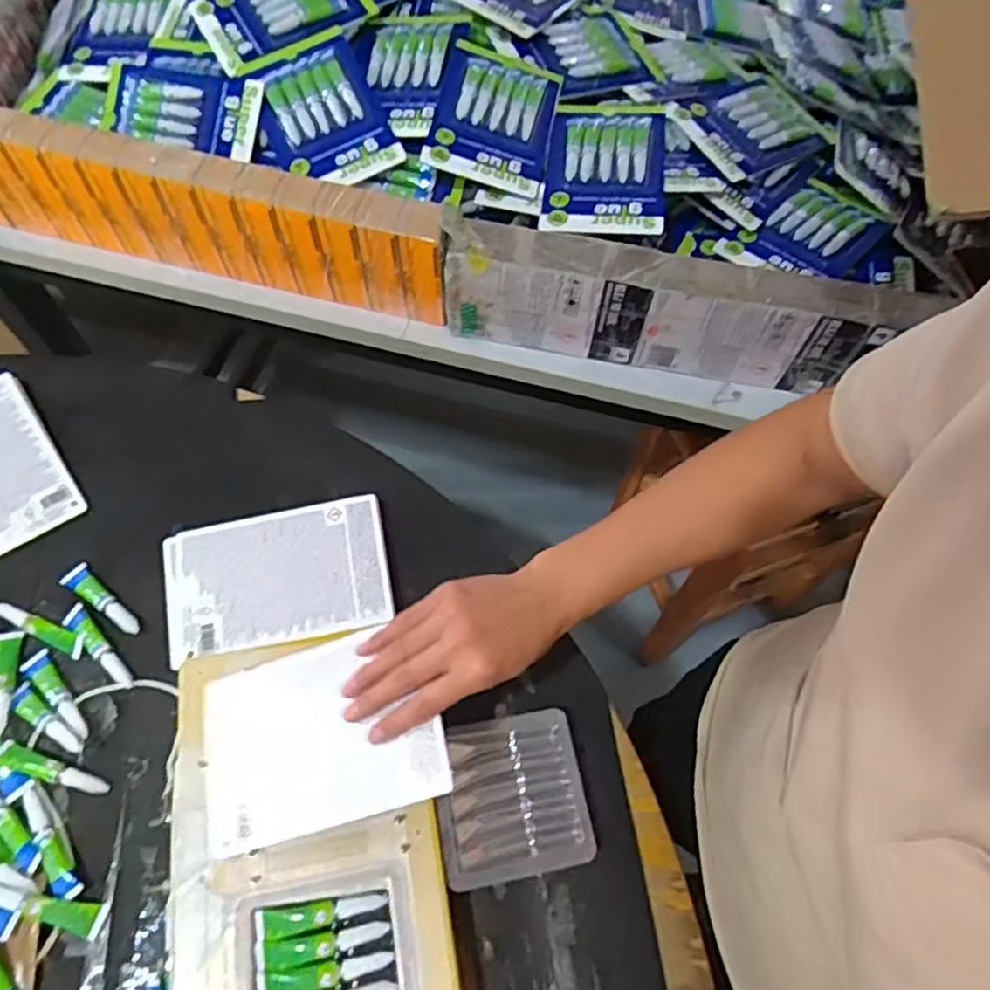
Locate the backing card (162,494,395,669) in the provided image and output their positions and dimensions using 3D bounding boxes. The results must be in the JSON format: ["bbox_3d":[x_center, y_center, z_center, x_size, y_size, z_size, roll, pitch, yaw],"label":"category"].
[{"bbox_3d":[-0.179,0.067,0.568,0.179,0.008,0.113,-11,64,-5],"label":"backing card"}]

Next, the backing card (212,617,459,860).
[{"bbox_3d":[-0.116,0.156,0.455,0.169,0.006,0.115,-19,62,12],"label":"backing card"}]

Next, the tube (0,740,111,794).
[{"bbox_3d":[-0.320,0.197,0.497,0.086,0.013,0.017,16,63,6],"label":"tube"}]

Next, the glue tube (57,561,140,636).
[{"bbox_3d":[-0.317,0.084,0.558,0.084,0.011,0.023,35,66,15],"label":"glue tube"}]

